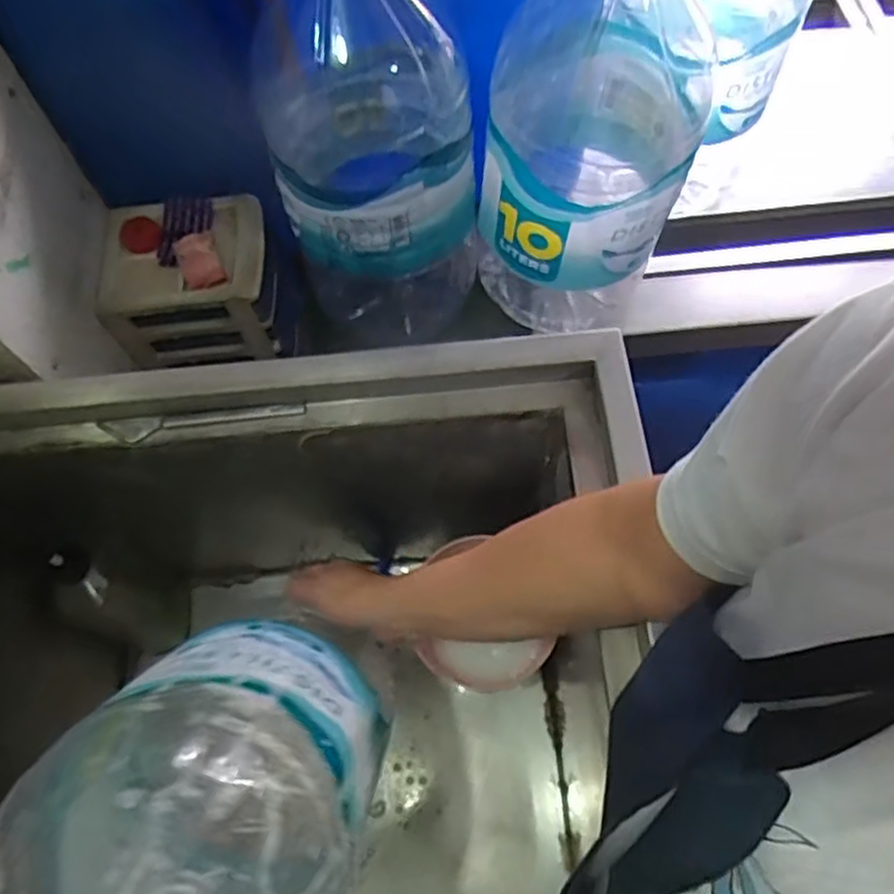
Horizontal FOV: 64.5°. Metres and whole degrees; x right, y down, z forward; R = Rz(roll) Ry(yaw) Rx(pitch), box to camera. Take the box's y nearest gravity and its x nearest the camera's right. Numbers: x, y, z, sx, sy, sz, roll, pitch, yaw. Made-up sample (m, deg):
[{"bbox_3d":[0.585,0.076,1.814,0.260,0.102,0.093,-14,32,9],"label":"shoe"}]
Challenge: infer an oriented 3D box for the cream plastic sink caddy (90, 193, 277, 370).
[{"bbox_3d":[-0.269,-0.177,0.764,0.164,0.109,0.132,-7,65,0],"label":"cream plastic sink caddy"}]

